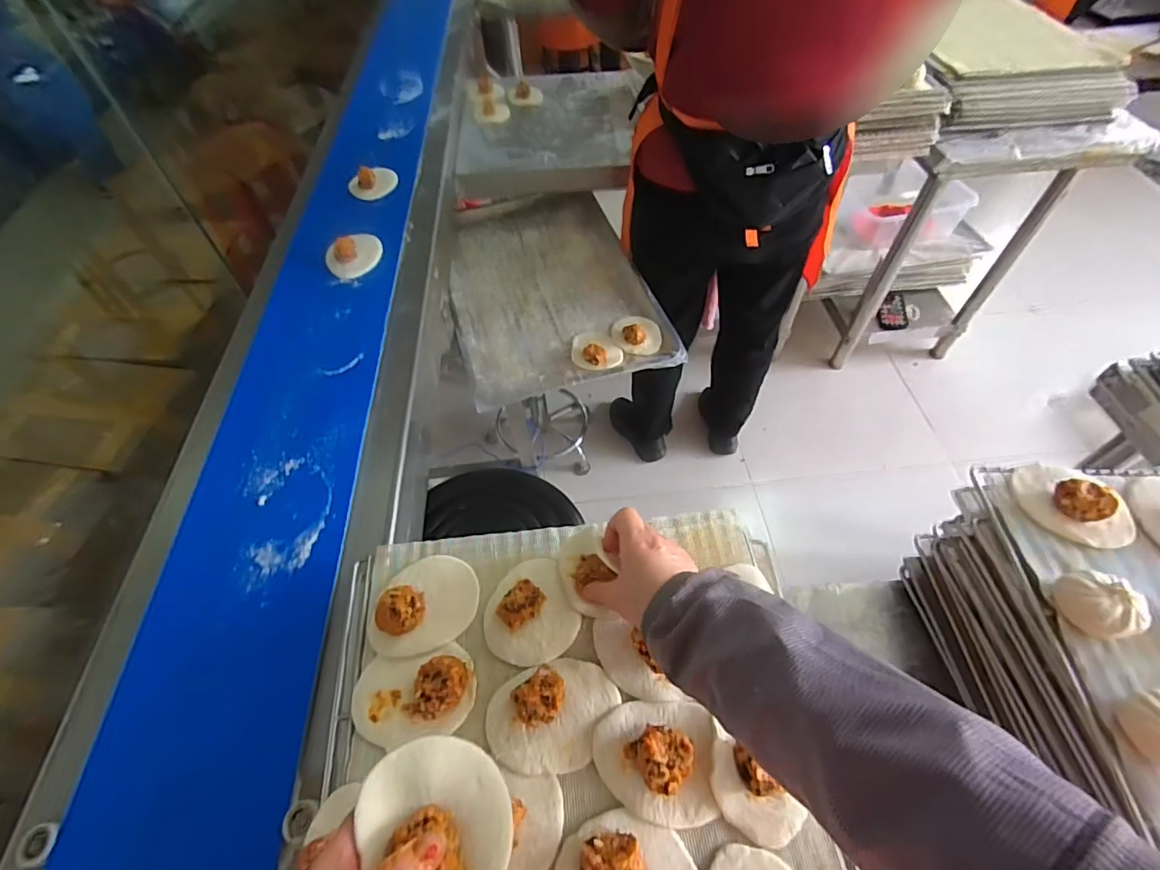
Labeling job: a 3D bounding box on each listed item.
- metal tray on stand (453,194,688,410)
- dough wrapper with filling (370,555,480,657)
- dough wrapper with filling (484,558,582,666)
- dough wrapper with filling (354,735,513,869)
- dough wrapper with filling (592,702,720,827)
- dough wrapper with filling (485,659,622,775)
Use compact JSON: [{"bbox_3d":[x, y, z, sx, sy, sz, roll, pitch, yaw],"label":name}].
[{"bbox_3d":[-0.070,-0.309,1.102,0.389,0.034,0.542,-15,55,-8],"label":"metal tray on stand"},{"bbox_3d":[-0.149,0.156,0.499,0.096,0.035,0.100,8,55,8],"label":"dough wrapper with filling"},{"bbox_3d":[-0.045,0.161,0.496,0.096,0.036,0.097,-23,57,-14],"label":"dough wrapper with filling"},{"bbox_3d":[-0.079,0.218,0.297,0.074,0.023,0.095,-35,61,-21],"label":"dough wrapper with filling"},{"bbox_3d":[0.061,0.257,0.421,0.094,0.027,0.084,0,55,2],"label":"dough wrapper with filling"},{"bbox_3d":[-0.022,0.232,0.441,0.110,0.031,0.081,-11,55,-5],"label":"dough wrapper with filling"}]

